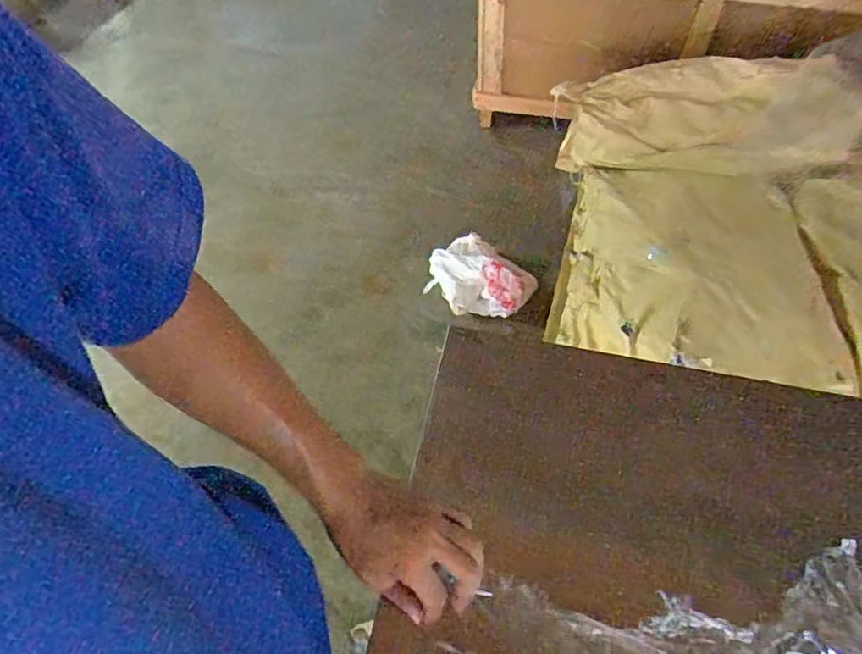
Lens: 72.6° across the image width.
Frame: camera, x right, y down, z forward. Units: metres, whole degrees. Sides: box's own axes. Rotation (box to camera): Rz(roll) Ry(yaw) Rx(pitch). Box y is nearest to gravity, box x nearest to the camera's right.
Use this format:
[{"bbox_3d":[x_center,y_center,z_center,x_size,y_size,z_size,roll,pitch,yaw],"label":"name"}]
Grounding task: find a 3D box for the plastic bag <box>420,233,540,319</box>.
[{"bbox_3d":[0.136,-0.126,1.579,0.298,0.143,0.192,30,61,20],"label":"plastic bag"}]

